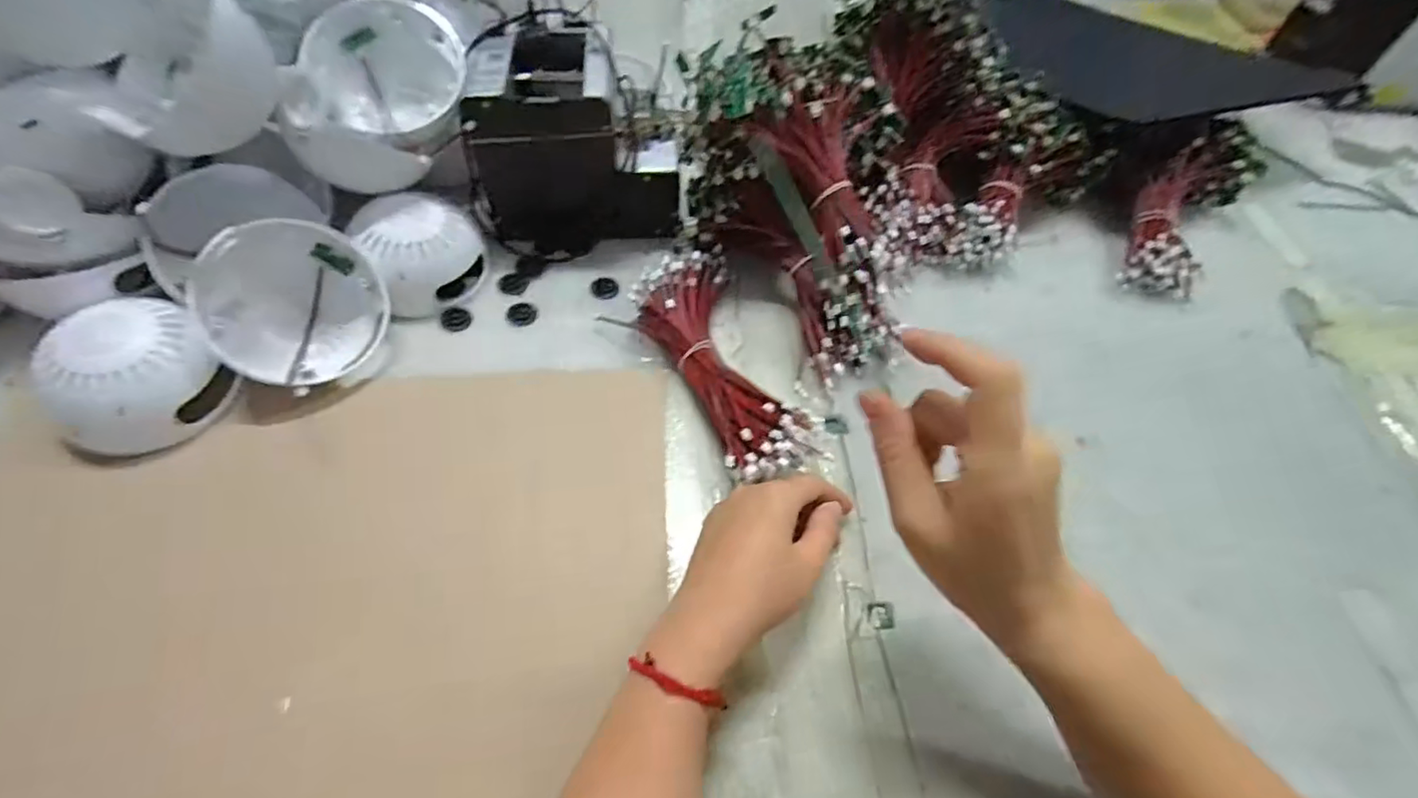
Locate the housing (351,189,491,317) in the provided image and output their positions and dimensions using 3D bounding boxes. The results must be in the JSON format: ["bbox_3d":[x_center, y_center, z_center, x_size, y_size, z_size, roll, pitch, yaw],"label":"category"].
[{"bbox_3d":[-0.236,-0.123,0.504,0.090,0.071,0.078,-22,60,-18],"label":"housing"}]

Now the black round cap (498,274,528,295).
[{"bbox_3d":[-0.173,-0.102,0.533,0.024,0.005,0.024,1,56,-1],"label":"black round cap"}]

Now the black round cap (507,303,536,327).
[{"bbox_3d":[-0.160,-0.073,0.516,0.025,0.011,0.018,-17,58,-15],"label":"black round cap"}]

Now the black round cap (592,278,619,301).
[{"bbox_3d":[-0.093,-0.099,0.538,0.023,0.008,0.022,2,55,-3],"label":"black round cap"}]

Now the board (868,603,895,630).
[{"bbox_3d":[0.114,0.144,0.399,0.019,0.006,0.018,-1,56,-4],"label":"board"}]

